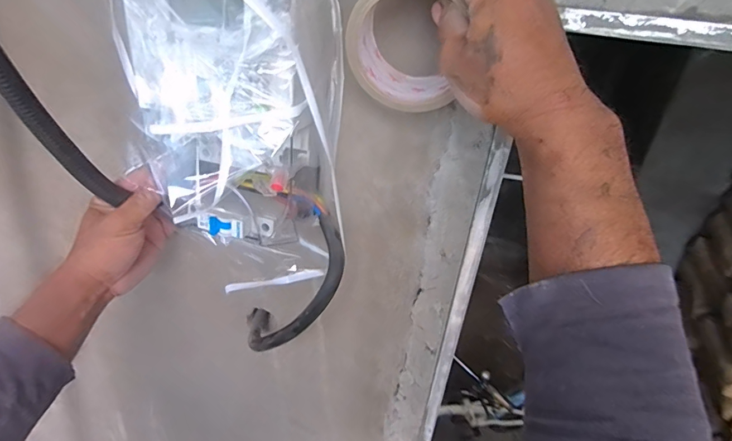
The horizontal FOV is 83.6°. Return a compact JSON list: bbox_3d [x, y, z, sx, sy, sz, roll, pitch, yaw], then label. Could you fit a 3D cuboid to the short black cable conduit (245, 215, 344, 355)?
[{"bbox_3d":[-0.069,0.075,0.403,0.033,0.161,0.058,29,17,-30],"label":"short black cable conduit"}]

